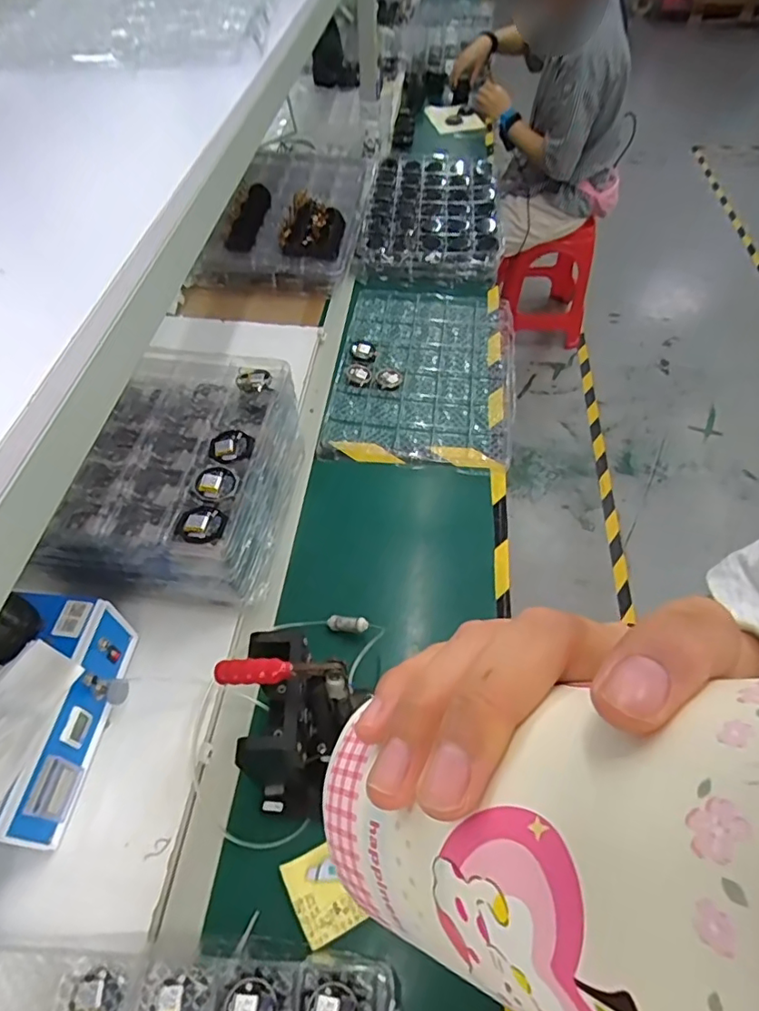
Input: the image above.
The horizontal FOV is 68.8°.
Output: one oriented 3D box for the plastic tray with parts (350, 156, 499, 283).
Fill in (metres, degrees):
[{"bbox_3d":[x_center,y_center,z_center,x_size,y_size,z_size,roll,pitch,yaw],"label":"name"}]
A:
[{"bbox_3d":[0.127,-0.709,1.322,0.307,0.077,0.553,7,53,3],"label":"plastic tray with parts"}]

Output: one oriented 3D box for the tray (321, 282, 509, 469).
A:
[{"bbox_3d":[0.082,-0.251,1.013,0.311,0.026,0.470,7,54,4],"label":"tray"}]

